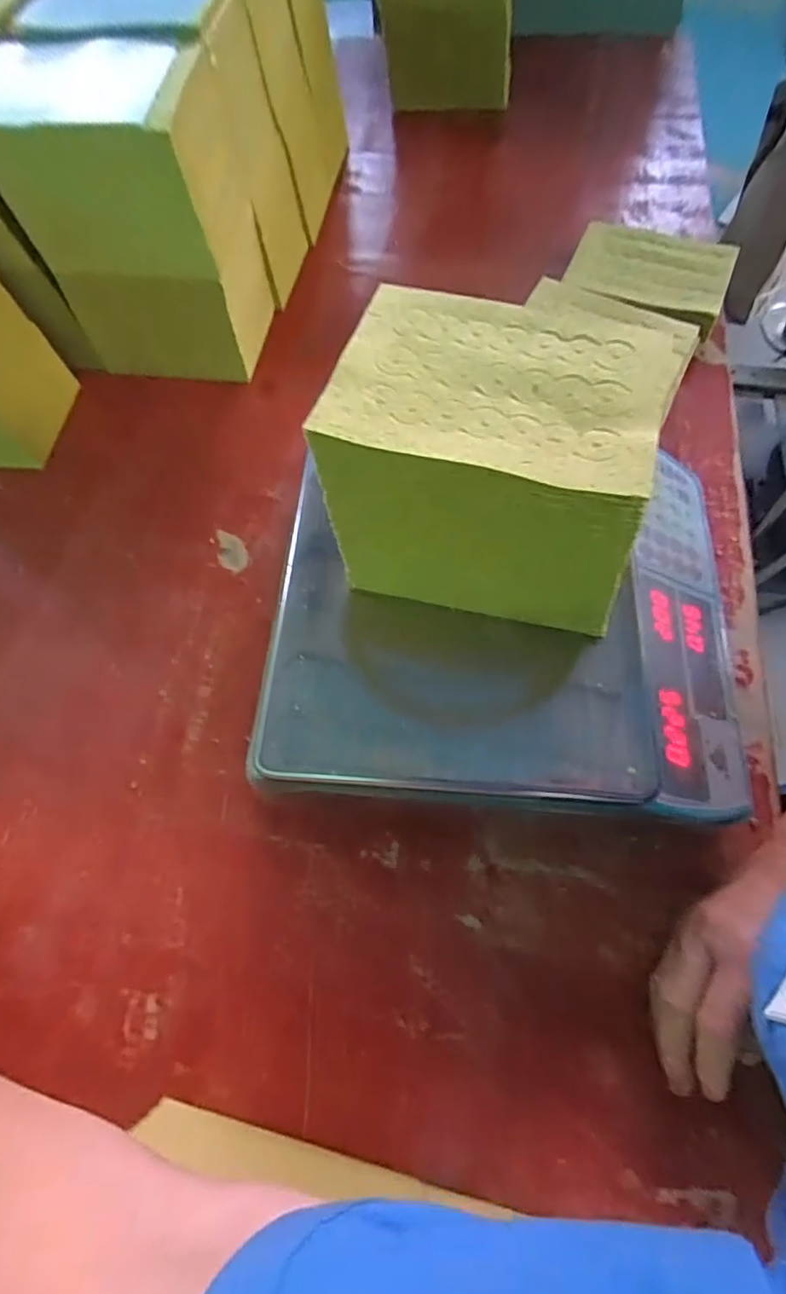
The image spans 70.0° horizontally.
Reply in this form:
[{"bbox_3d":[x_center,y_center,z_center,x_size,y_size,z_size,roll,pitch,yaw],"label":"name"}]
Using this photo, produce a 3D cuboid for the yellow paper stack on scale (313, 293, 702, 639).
[{"bbox_3d":[0.060,-0.105,0.323,0.175,0.109,0.131,12,67,8],"label":"yellow paper stack on scale"}]

